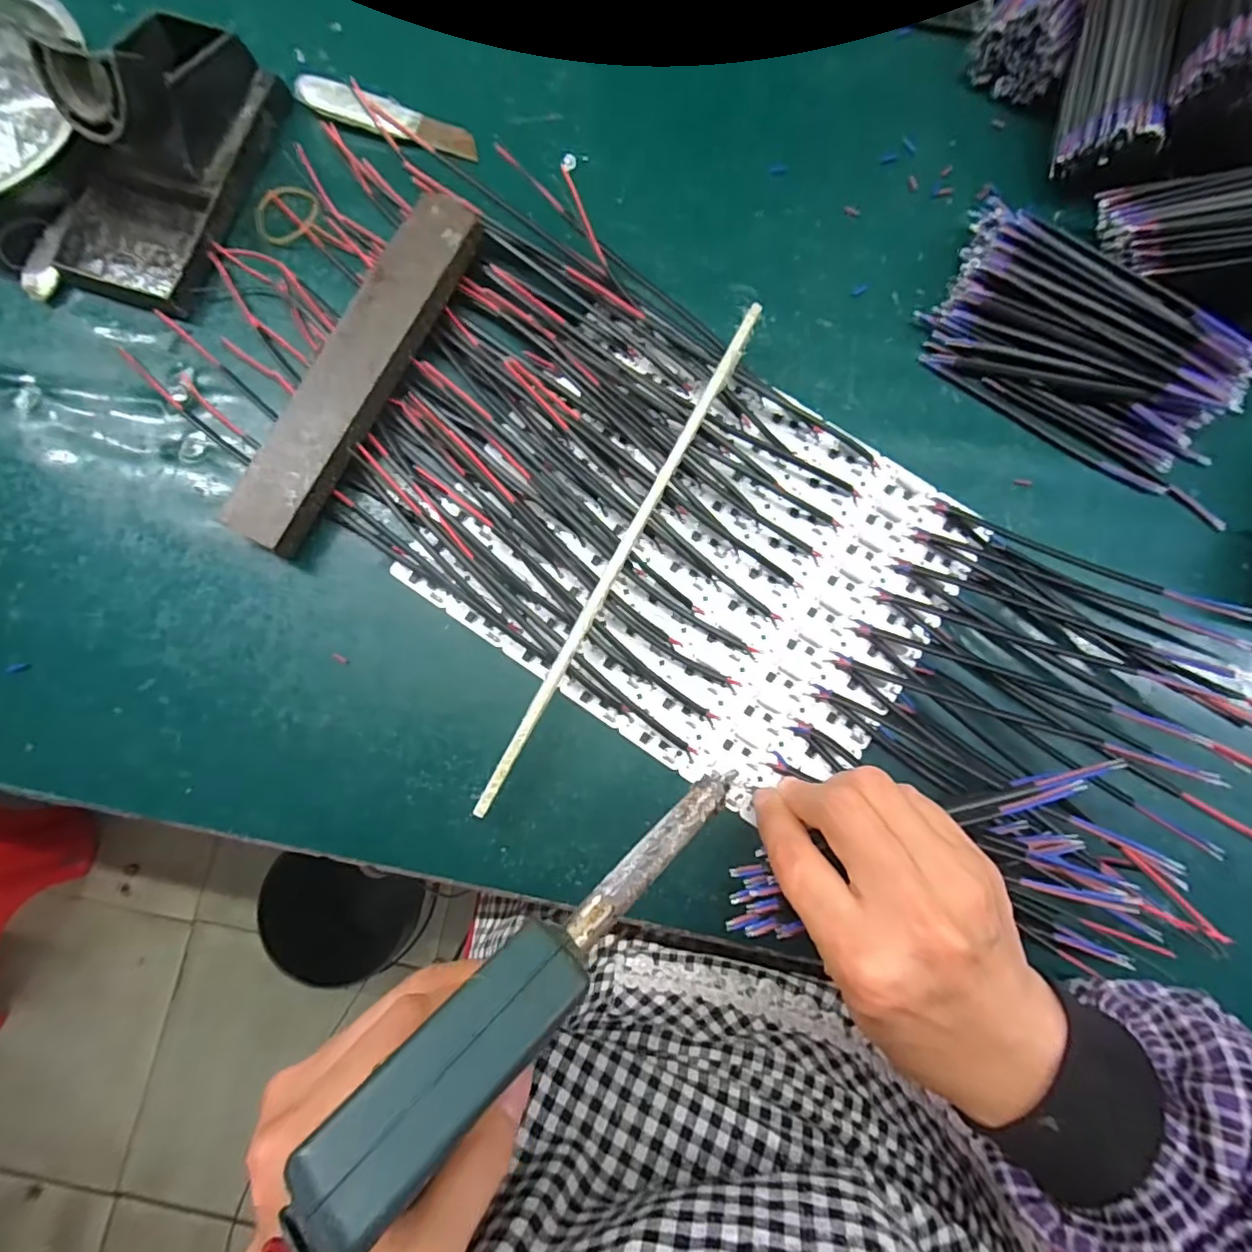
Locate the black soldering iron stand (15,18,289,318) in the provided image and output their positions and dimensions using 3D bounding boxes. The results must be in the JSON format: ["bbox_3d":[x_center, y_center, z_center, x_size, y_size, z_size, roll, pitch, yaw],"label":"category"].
[{"bbox_3d":[-0.258,-0.249,0.291,0.094,0.060,0.157,18,82,2],"label":"black soldering iron stand"}]

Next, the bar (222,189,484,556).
[{"bbox_3d":[-0.137,-0.131,0.294,0.041,0.021,0.198,29,82,4],"label":"bar"}]

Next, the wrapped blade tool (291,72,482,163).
[{"bbox_3d":[-0.135,-0.288,0.324,0.108,0.008,0.021,21,82,2],"label":"wrapped blade tool"}]

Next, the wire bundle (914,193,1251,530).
[{"bbox_3d":[0.245,-0.144,0.301,0.173,0.033,0.090,39,83,5],"label":"wire bundle"}]

